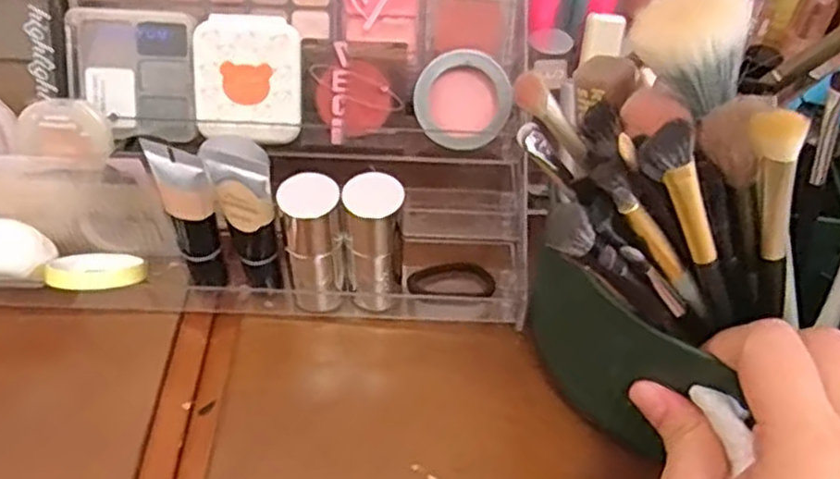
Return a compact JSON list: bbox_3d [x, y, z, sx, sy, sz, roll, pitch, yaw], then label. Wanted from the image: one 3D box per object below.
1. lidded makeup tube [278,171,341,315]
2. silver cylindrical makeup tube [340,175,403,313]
[{"bbox_3d":[-0.048,0.007,0.334,0.022,0.076,0.023,-7,46,-10],"label":"lidded makeup tube"},{"bbox_3d":[-0.021,0.006,0.335,0.023,0.077,0.020,2,45,-1],"label":"silver cylindrical makeup tube"}]

